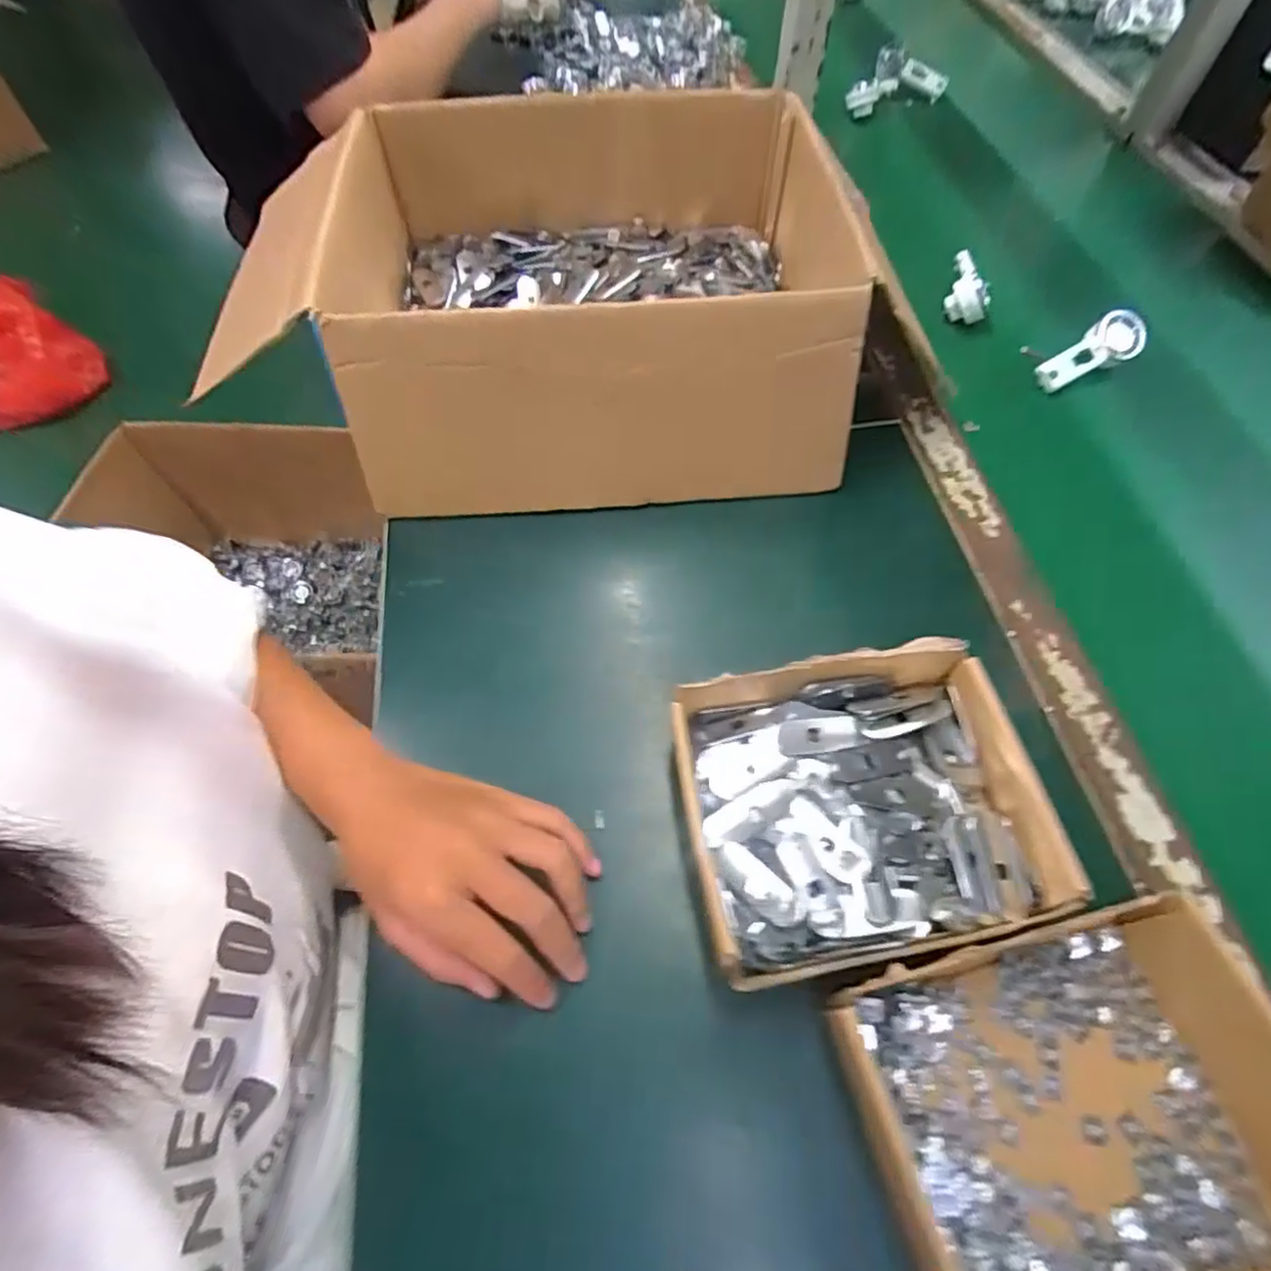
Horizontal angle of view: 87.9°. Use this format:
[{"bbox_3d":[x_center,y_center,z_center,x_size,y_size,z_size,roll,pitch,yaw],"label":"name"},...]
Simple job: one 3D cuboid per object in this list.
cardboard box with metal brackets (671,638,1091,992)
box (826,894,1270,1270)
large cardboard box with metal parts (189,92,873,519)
[{"bbox_3d":[0.112,0.087,0.339,0.165,0.052,0.142,-9,59,-5],"label":"cardboard box with metal brackets"},{"bbox_3d":[0.193,0.205,0.270,0.169,0.049,0.148,-13,59,-7],"label":"box"},{"bbox_3d":[-0.031,-0.253,0.498,0.338,0.144,0.312,-2,58,0],"label":"large cardboard box with metal parts"}]

